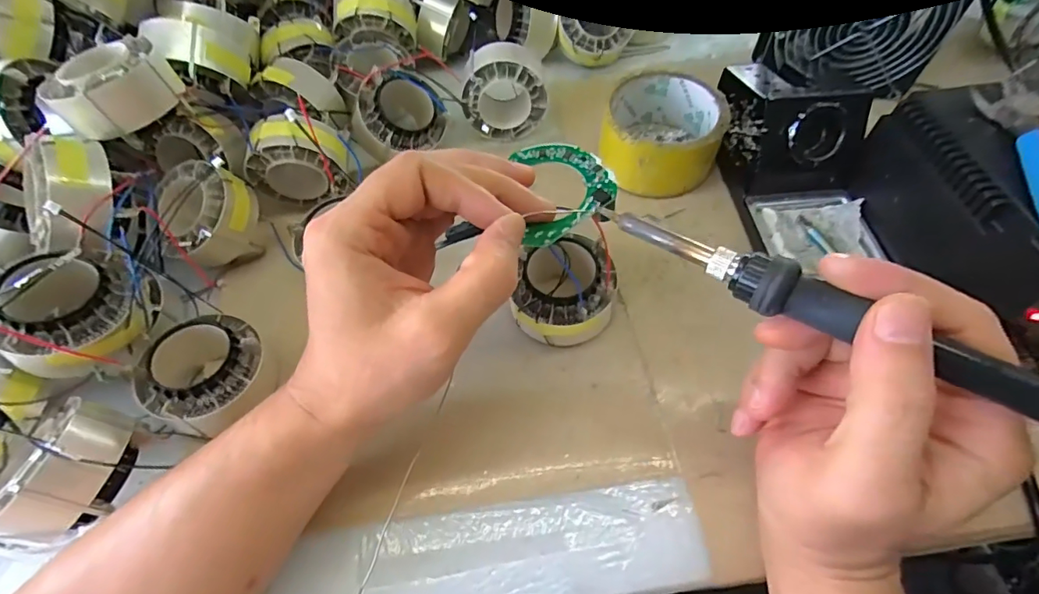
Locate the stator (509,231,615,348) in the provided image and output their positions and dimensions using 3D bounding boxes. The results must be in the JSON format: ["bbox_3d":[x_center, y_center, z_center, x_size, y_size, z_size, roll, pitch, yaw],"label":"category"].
[{"bbox_3d":[0.028,-0.002,0.300,0.058,0.040,0.062,-2,58,3],"label":"stator"}]

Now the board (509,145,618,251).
[{"bbox_3d":[0.023,-0.054,0.240,0.045,0.005,0.064,-12,57,3],"label":"board"}]

